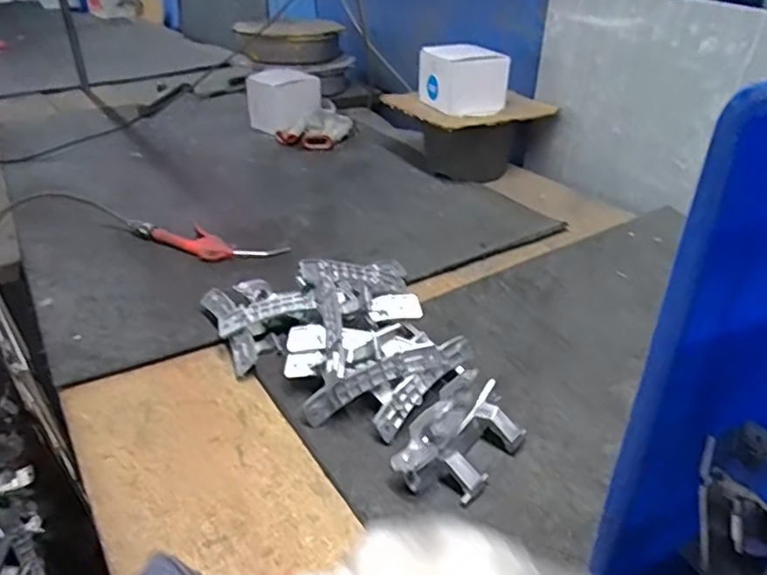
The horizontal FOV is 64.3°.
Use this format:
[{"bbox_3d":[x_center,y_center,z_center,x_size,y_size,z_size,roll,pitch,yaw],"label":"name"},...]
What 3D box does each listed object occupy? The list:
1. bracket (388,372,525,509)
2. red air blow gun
[{"bbox_3d":[0.081,0.137,0.598,0.084,0.073,0.143,18,36,26],"label":"bracket"},{"bbox_3d":[-0.283,-0.076,0.975,0.248,0.031,0.090,10,34,15],"label":"red air blow gun"}]

